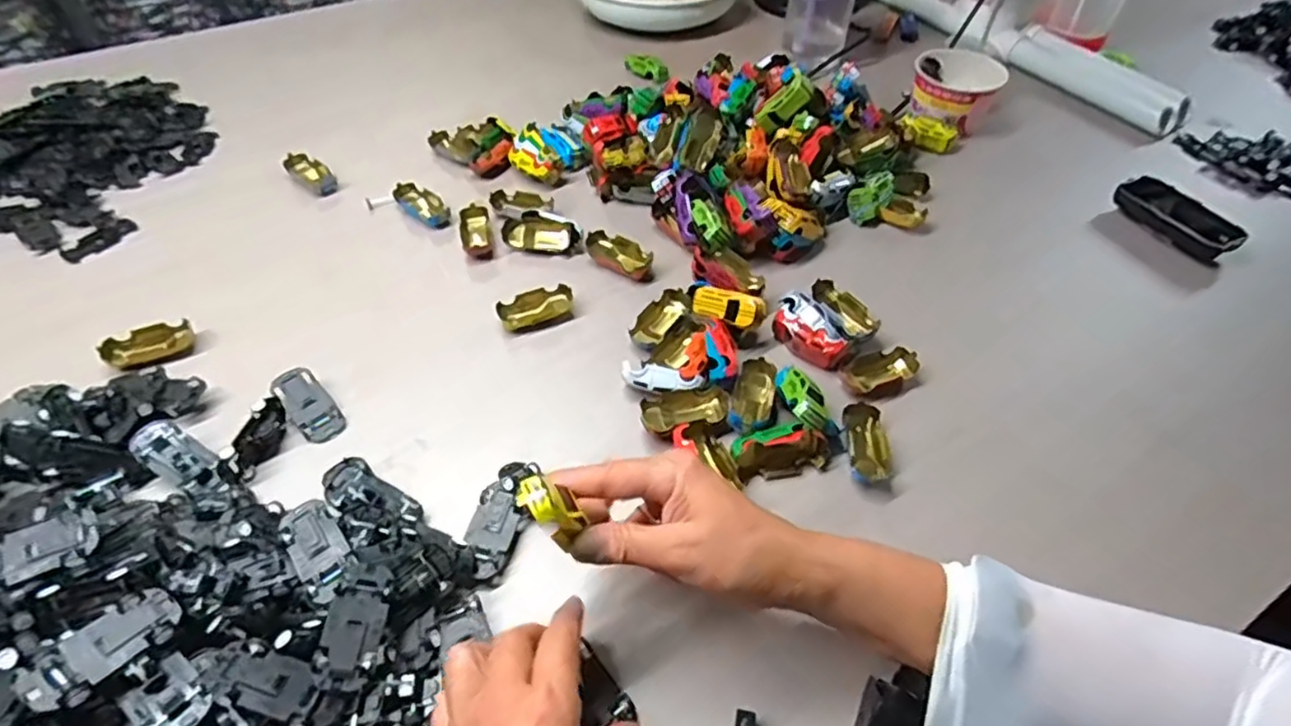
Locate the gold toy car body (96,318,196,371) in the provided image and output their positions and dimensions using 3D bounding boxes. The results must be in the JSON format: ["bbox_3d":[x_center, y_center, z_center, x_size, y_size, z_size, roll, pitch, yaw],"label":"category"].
[{"bbox_3d":[-0.397,-0.014,0.525,0.061,0.014,0.034,-19,52,-17],"label":"gold toy car body"}]

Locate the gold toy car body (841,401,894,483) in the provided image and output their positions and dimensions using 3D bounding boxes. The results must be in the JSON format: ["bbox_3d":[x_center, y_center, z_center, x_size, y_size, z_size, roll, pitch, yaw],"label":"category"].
[{"bbox_3d":[0.161,0.059,0.474,0.031,0.015,0.062,2,49,2],"label":"gold toy car body"}]

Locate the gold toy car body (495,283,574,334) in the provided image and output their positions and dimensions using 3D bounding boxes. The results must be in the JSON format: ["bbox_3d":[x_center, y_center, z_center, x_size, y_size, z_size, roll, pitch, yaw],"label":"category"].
[{"bbox_3d":[-0.093,-0.047,0.562,0.064,0.015,0.031,-17,51,-15],"label":"gold toy car body"}]

